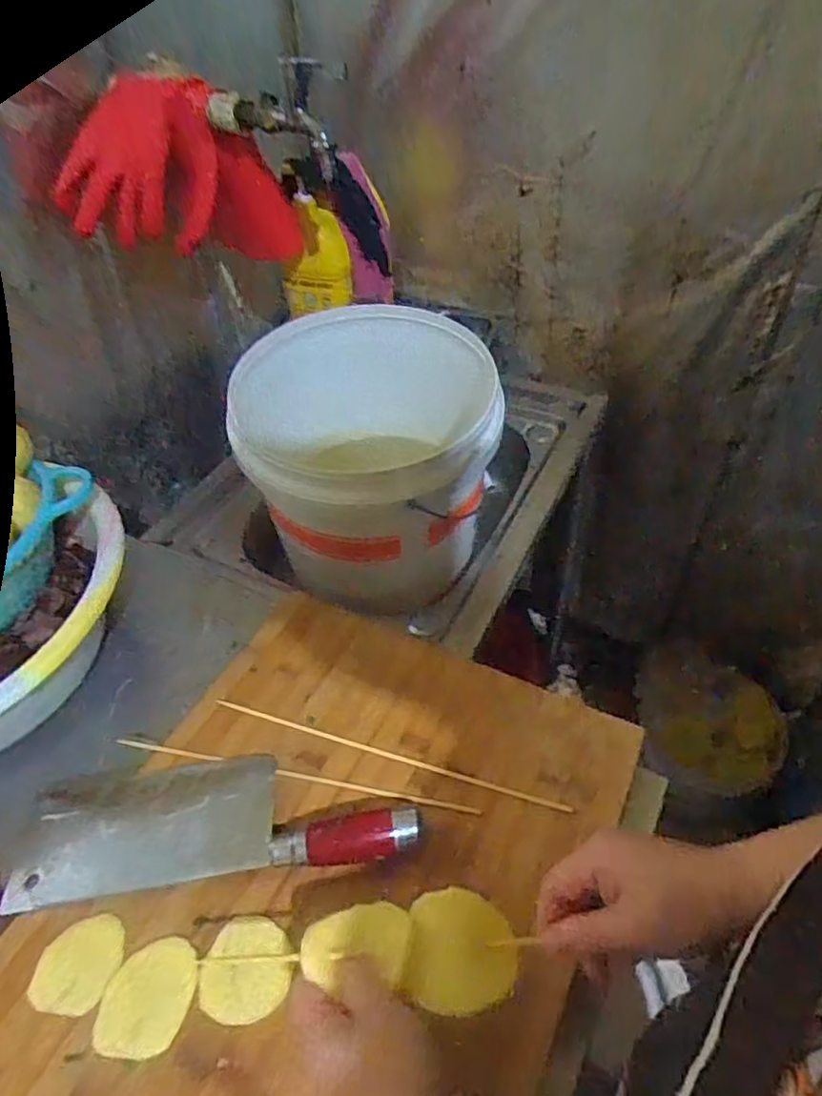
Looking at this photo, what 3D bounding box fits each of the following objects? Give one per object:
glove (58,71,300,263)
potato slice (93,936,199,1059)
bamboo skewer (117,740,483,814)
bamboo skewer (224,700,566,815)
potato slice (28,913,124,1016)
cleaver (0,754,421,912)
[{"bbox_3d":[-0.293,-0.459,0.811,0.195,0.201,0.156,12,46,17],"label":"glove"},{"bbox_3d":[-0.168,0.287,0.419,0.056,0.004,0.064,4,44,9],"label":"potato slice"},{"bbox_3d":[-0.098,0.179,0.520,0.304,0.004,0.008,8,45,12],"label":"bamboo skewer"},{"bbox_3d":[-0.025,0.165,0.528,0.303,0.004,0.008,12,46,16],"label":"bamboo skewer"},{"bbox_3d":[-0.221,0.275,0.434,0.053,0.004,0.056,4,44,9],"label":"potato slice"},{"bbox_3d":[-0.149,0.195,0.488,0.295,0.031,0.096,-5,44,-1],"label":"cleaver"}]

